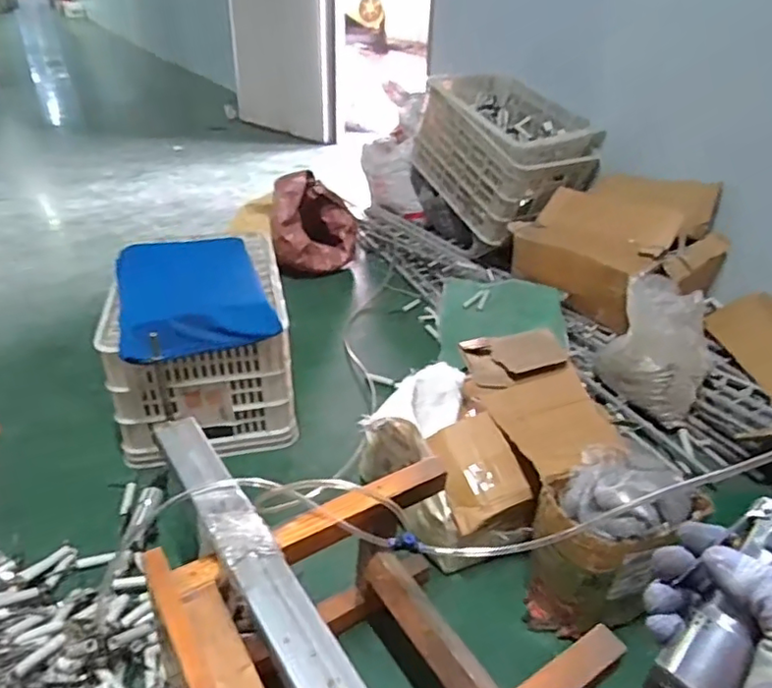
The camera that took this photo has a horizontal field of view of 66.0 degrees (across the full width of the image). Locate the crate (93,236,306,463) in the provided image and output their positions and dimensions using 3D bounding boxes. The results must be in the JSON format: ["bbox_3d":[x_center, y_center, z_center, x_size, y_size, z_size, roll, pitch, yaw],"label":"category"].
[{"bbox_3d":[-0.401,-0.017,1.315,0.342,0.310,0.464,-6,34,-13],"label":"crate"}]

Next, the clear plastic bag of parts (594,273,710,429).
[{"bbox_3d":[0.639,0.001,1.389,0.224,0.210,0.276,21,37,26],"label":"clear plastic bag of parts"}]

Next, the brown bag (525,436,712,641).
[{"bbox_3d":[0.338,0.300,0.921,0.229,0.241,0.175,-19,38,-30],"label":"brown bag"}]

